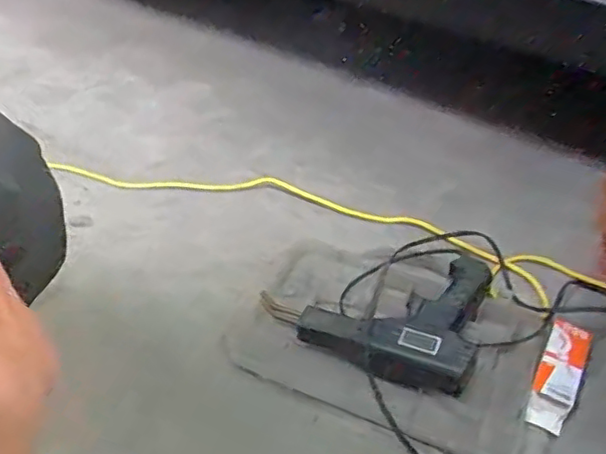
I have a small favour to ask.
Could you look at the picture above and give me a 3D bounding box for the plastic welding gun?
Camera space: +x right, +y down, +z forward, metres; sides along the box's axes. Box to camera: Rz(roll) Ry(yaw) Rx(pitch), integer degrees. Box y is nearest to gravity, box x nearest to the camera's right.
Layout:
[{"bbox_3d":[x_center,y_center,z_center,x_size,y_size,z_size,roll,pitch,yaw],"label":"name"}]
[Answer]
[{"bbox_3d":[0.080,0.082,0.662,0.210,0.071,0.162,13,42,14],"label":"plastic welding gun"}]

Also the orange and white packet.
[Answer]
[{"bbox_3d":[0.255,0.147,0.618,0.037,0.030,0.127,21,44,22],"label":"orange and white packet"}]

